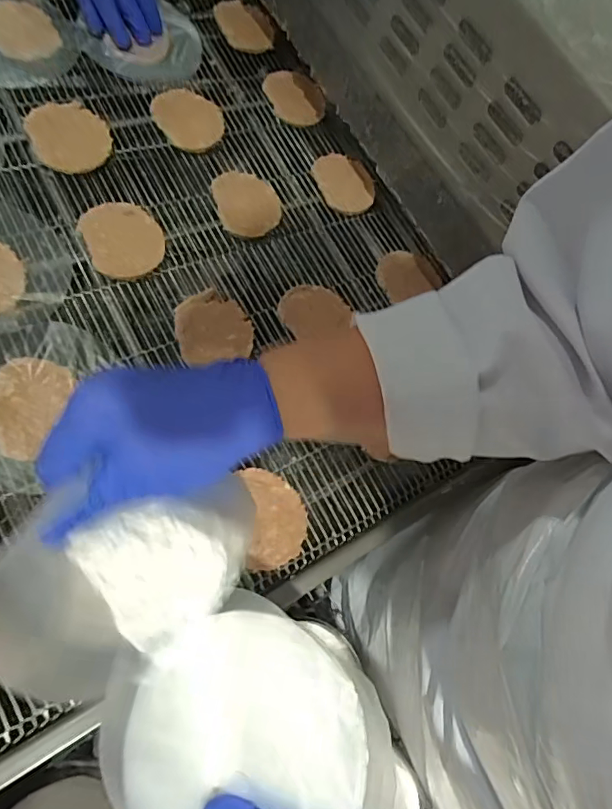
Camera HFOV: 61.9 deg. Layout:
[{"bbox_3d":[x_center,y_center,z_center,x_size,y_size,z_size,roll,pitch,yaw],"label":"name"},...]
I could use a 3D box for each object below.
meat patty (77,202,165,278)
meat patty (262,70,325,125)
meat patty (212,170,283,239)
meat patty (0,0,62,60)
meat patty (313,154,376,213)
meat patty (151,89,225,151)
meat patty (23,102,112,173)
[{"bbox_3d":[-0.151,-0.138,0.423,0.061,0.004,0.069,-22,78,-22],"label":"meat patty"},{"bbox_3d":[-0.011,-0.325,0.541,0.059,0.009,0.063,-10,76,-18],"label":"meat patty"},{"bbox_3d":[-0.054,-0.186,0.475,0.058,0.008,0.070,-13,74,-17],"label":"meat patty"},{"bbox_3d":[-0.262,-0.343,0.467,0.060,0.004,0.072,-27,81,-24],"label":"meat patty"},{"bbox_3d":[0.039,-0.227,0.521,0.060,0.009,0.069,-16,76,-22],"label":"meat patty"},{"bbox_3d":[-0.113,-0.274,0.491,0.066,0.007,0.062,14,71,-8],"label":"meat patty"},{"bbox_3d":[-0.204,-0.233,0.443,0.066,0.009,0.068,8,68,-21],"label":"meat patty"}]

